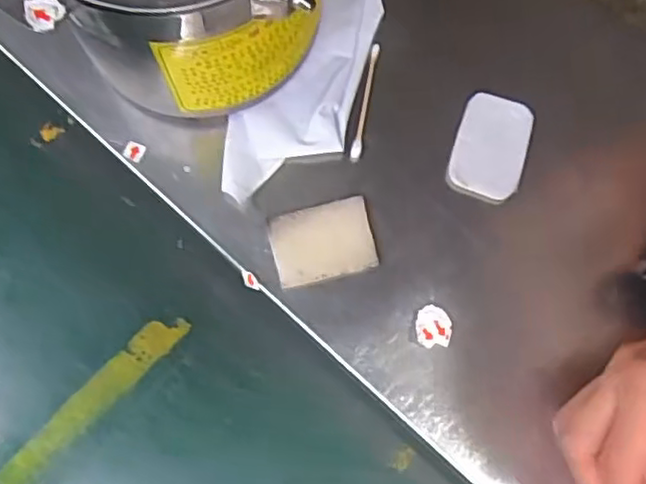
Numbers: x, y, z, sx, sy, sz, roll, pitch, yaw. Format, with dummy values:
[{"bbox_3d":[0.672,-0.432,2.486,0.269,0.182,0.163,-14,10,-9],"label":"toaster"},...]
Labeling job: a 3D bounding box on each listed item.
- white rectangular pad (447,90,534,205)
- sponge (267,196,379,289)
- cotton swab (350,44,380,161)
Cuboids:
[{"bbox_3d":[0.095,-0.053,0.389,0.039,0.012,0.061,16,76,1],"label":"white rectangular pad"},{"bbox_3d":[0.000,-0.001,0.369,0.054,0.012,0.039,-13,78,-6],"label":"sponge"},{"bbox_3d":[0.025,-0.081,0.394,0.006,0.006,0.072,12,75,1],"label":"cotton swab"}]

